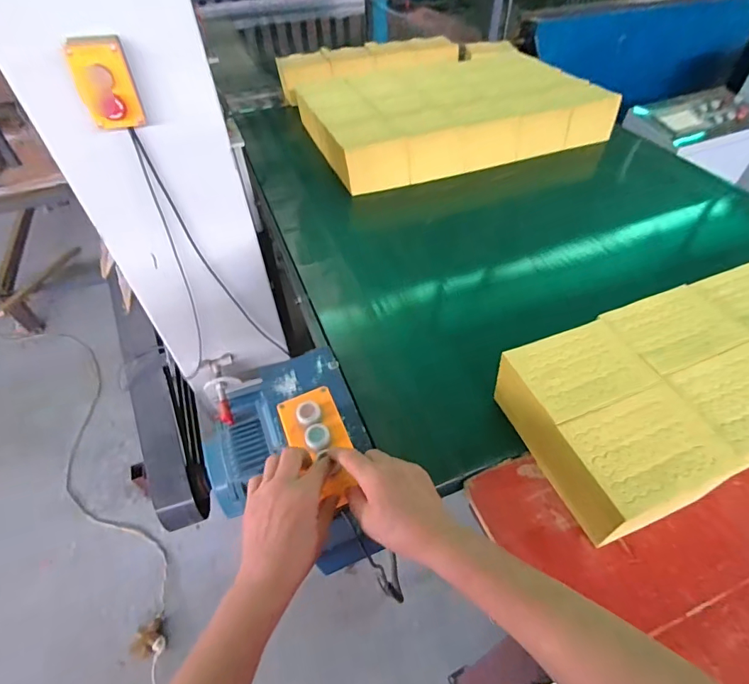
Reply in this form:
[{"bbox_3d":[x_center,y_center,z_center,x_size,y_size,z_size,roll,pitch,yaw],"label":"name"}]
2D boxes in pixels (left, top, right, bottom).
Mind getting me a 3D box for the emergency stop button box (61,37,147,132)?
[{"bbox_3d":[-0.414,-0.400,0.657,0.076,0.110,0.090,-19,51,-16],"label":"emergency stop button box"}]

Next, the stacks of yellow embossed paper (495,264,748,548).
[{"bbox_3d":[0.503,0.030,0.596,0.621,0.109,0.237,-18,51,-15],"label":"stacks of yellow embossed paper"}]

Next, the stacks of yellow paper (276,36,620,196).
[{"bbox_3d":[0.178,-0.736,1.289,0.789,0.170,0.669,-17,50,-13],"label":"stacks of yellow paper"}]

